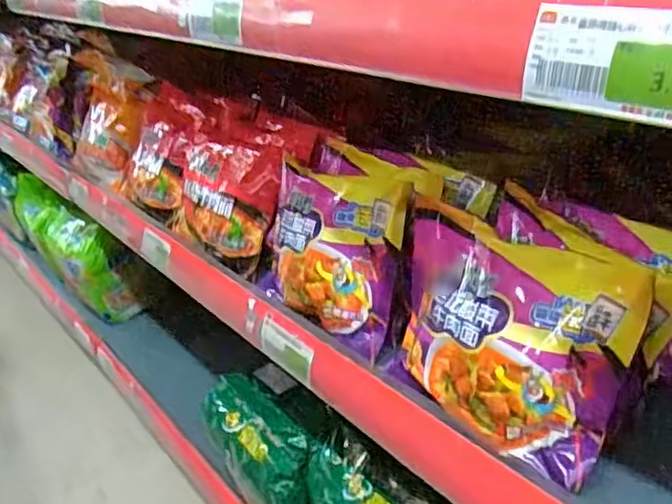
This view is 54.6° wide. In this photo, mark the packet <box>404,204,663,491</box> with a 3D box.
[{"bbox_3d":[0.110,0.054,0.445,0.048,0.137,0.177,11,11,-45],"label":"packet"}]

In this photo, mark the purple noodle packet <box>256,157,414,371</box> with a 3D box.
[{"bbox_3d":[-0.001,0.000,0.567,0.137,0.138,0.045,17,12,30],"label":"purple noodle packet"}]

